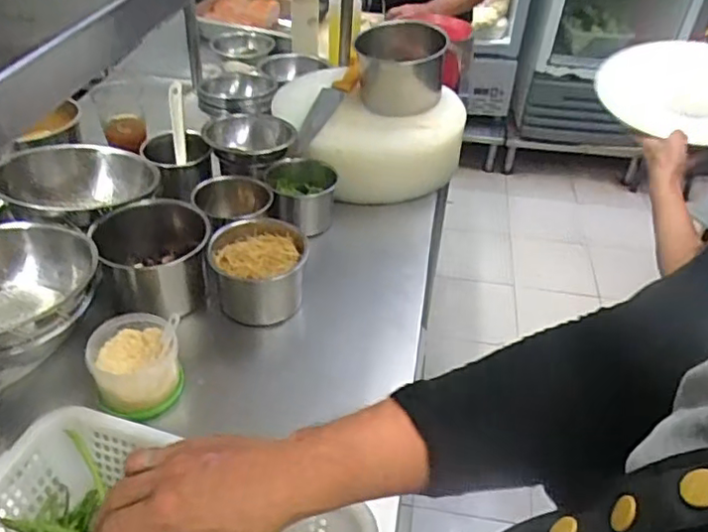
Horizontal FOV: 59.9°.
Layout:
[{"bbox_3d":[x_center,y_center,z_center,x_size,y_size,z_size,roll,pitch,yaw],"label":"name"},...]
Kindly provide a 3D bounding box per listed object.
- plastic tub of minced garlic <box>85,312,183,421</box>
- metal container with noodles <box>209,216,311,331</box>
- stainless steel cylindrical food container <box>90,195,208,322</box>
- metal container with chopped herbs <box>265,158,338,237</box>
[{"bbox_3d":[-0.254,0.117,0.718,0.094,0.082,0.099,2,40,-1],"label":"plastic tub of minced garlic"},{"bbox_3d":[-0.129,0.010,0.838,0.128,0.092,0.124,-3,40,-6],"label":"metal container with noodles"},{"bbox_3d":[-0.269,-0.008,0.840,0.144,0.117,0.133,-15,43,-20],"label":"stainless steel cylindrical food container"},{"bbox_3d":[-0.086,-0.108,0.978,0.113,0.085,0.098,1,40,-2],"label":"metal container with chopped herbs"}]

